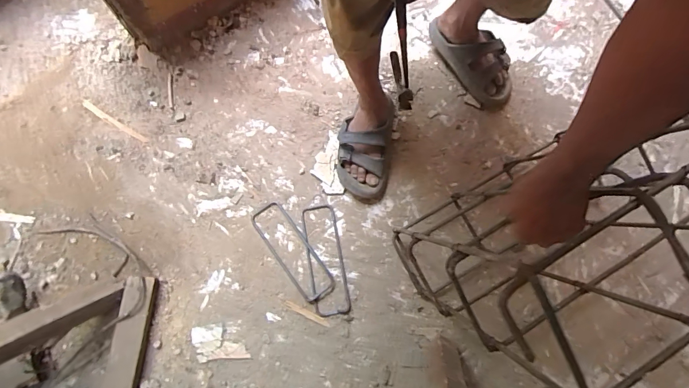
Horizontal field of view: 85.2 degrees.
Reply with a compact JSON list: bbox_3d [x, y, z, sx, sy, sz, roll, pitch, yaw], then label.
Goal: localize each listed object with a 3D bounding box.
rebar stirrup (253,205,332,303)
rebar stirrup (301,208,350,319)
[{"bbox_3d":[-0.117,0.128,0.838,0.075,0.008,0.247,-36,75,-10],"label":"rebar stirrup"},{"bbox_3d":[-0.044,0.142,0.828,0.077,0.011,0.244,-10,72,-2],"label":"rebar stirrup"}]

